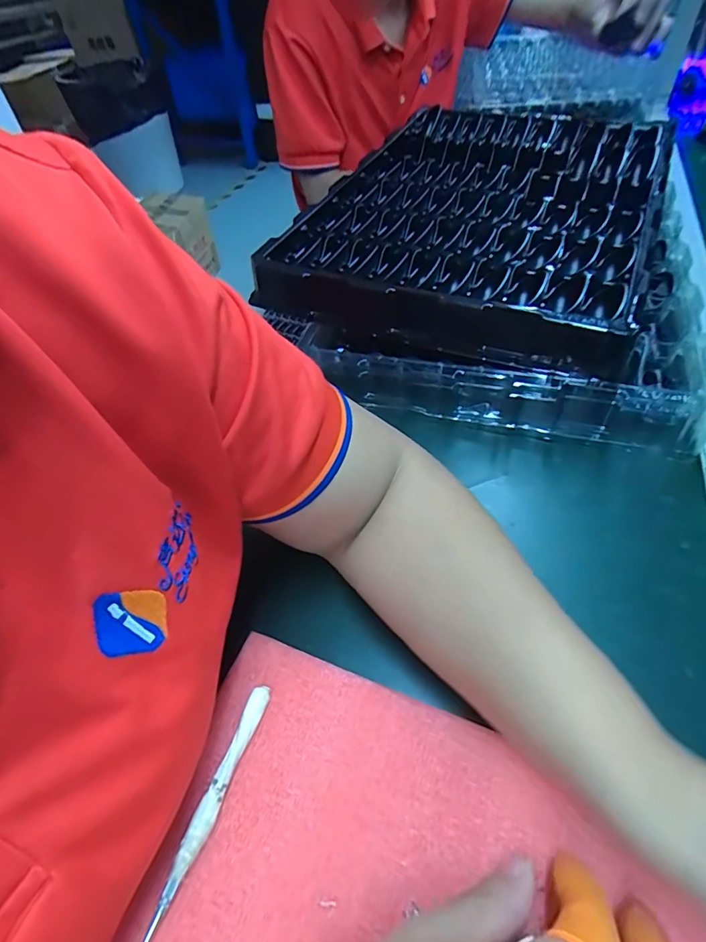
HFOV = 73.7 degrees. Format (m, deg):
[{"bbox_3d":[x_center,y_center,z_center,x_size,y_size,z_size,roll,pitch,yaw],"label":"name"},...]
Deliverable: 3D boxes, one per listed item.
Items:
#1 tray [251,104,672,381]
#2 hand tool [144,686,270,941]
[{"bbox_3d":[0.146,-0.279,0.522,0.341,0.065,0.461,16,53,18],"label":"tray"},{"bbox_3d":[-0.069,0.164,0.237,0.010,0.010,0.107,13,53,17],"label":"hand tool"}]

